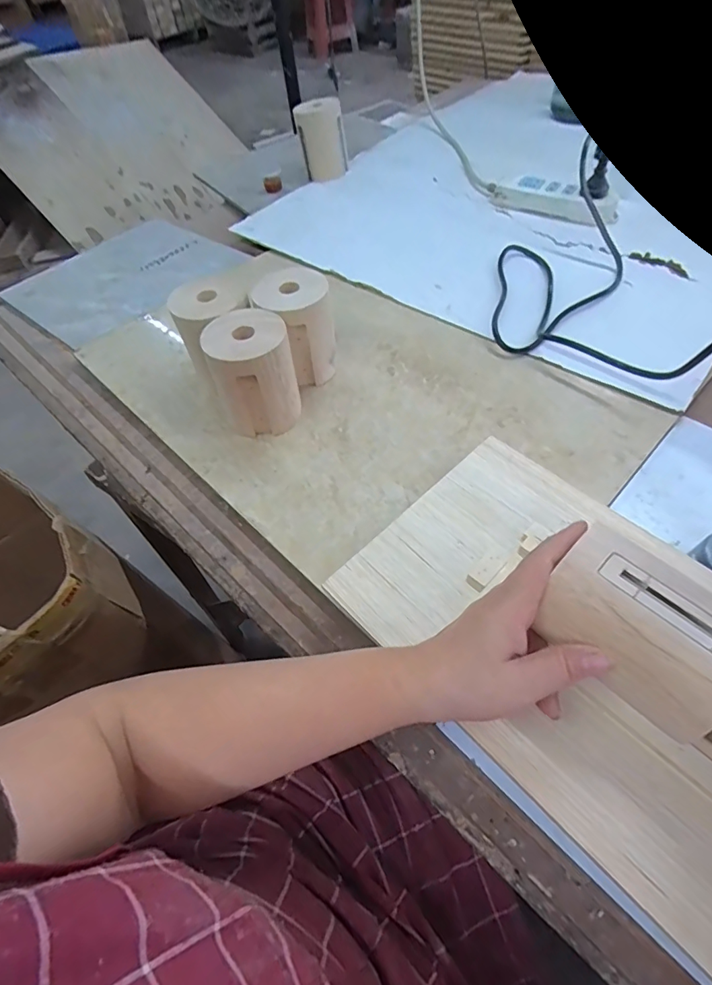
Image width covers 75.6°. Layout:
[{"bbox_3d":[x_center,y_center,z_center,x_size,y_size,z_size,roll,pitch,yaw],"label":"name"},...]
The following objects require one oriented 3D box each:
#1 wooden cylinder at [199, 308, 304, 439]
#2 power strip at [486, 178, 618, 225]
[{"bbox_3d":[-0.101,-0.119,0.463,0.079,0.101,0.075,-11,56,-2],"label":"wooden cylinder"},{"bbox_3d":[0.293,-0.435,0.681,0.183,0.028,0.061,26,62,21],"label":"power strip"}]

